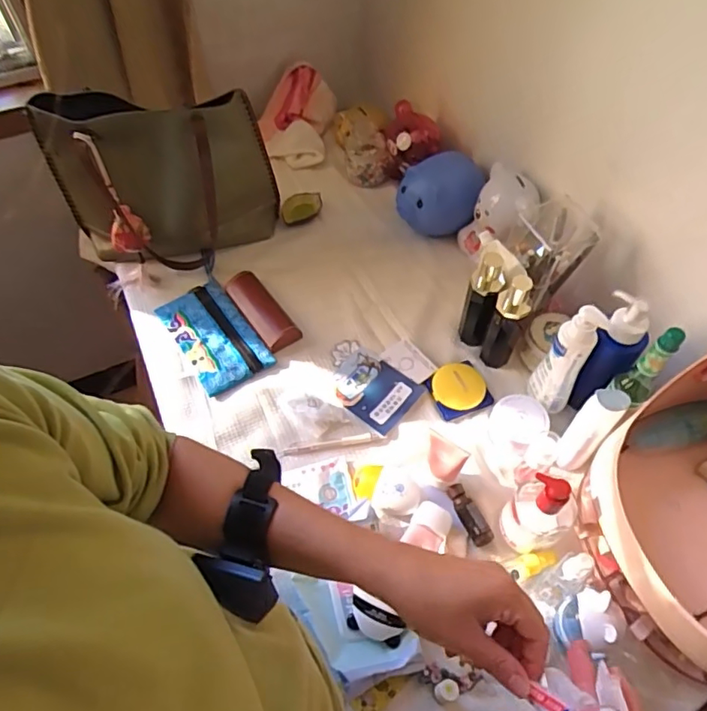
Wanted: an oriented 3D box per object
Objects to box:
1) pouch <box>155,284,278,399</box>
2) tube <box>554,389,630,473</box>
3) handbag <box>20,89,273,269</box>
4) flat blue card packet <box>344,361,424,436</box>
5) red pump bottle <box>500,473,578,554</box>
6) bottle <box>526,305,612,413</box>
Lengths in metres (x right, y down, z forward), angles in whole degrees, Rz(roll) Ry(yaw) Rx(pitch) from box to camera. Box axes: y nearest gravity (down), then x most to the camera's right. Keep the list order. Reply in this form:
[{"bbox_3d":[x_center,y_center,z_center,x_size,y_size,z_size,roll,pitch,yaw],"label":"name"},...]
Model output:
[{"bbox_3d":[-0.223,-0.031,0.883,0.111,0.015,0.194,-30,62,-19],"label":"pouch"},{"bbox_3d":[0.293,0.098,0.697,0.045,0.153,0.041,0,56,0],"label":"tube"},{"bbox_3d":[-0.292,-0.267,0.878,0.333,0.287,0.101,-12,57,-8],"label":"handbag"},{"bbox_3d":[0.048,0.064,0.822,0.074,0.013,0.097,31,61,19],"label":"flat blue card packet"},{"bbox_3d":[0.220,0.186,0.651,0.060,0.140,0.070,-39,65,-23],"label":"red pump bottle"},{"bbox_3d":[0.280,0.007,0.728,0.057,0.173,0.045,29,61,18],"label":"bottle"}]

